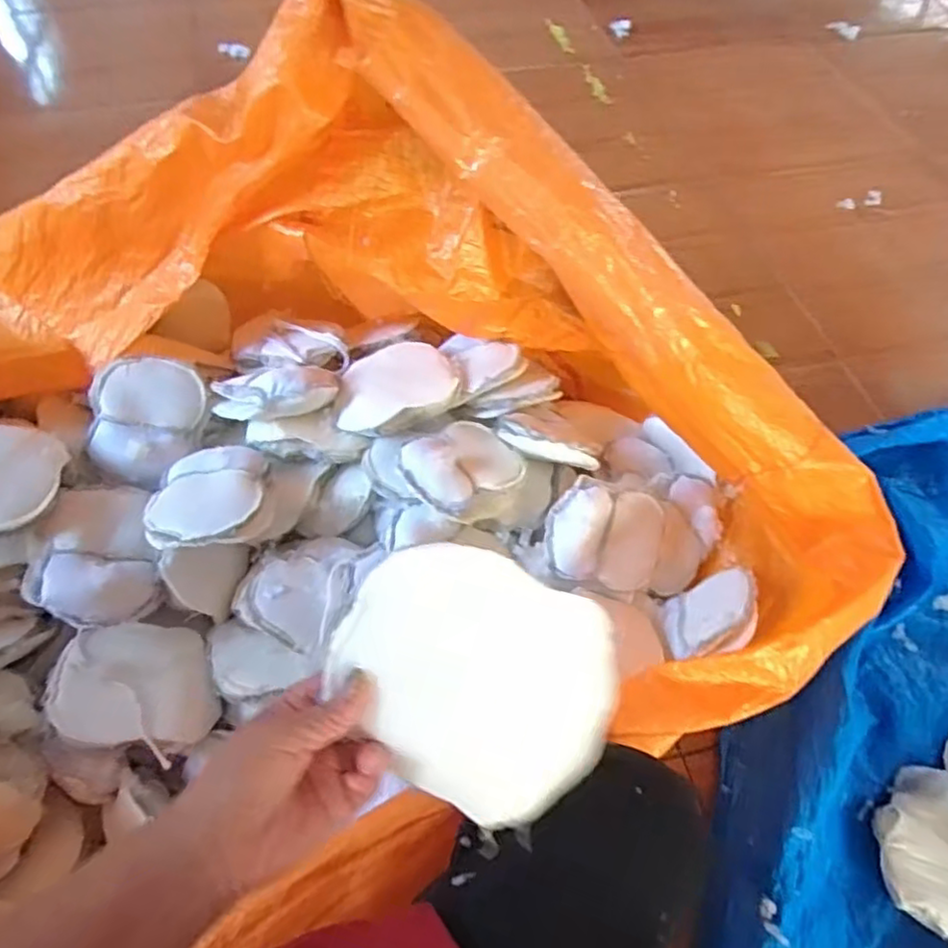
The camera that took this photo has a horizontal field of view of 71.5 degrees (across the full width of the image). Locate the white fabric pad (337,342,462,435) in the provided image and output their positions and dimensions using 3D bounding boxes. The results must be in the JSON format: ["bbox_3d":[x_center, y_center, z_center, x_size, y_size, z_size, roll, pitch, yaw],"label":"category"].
[{"bbox_3d":[-0.113,-0.129,0.933,0.177,0.041,0.130,-15,59,-12],"label":"white fabric pad"}]

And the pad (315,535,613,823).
[{"bbox_3d":[0.006,0.125,0.397,0.177,0.016,0.138,29,85,-9],"label":"pad"}]

